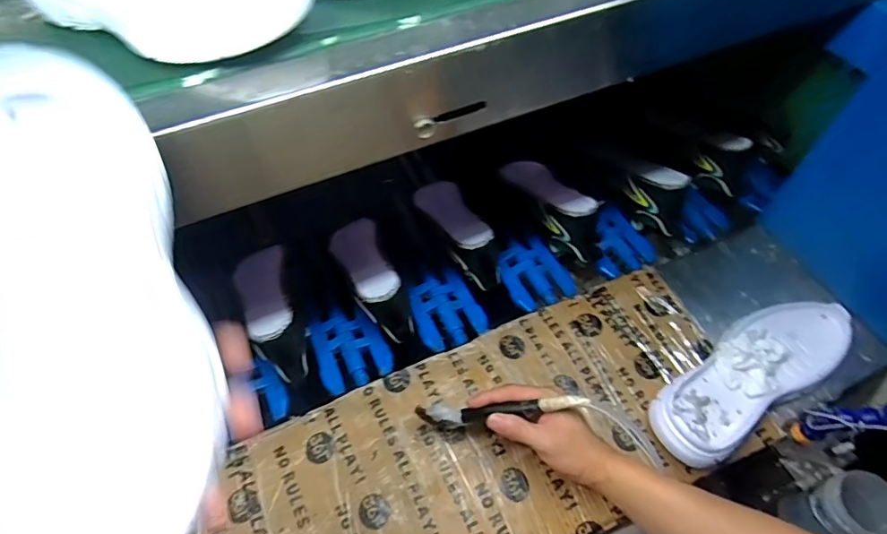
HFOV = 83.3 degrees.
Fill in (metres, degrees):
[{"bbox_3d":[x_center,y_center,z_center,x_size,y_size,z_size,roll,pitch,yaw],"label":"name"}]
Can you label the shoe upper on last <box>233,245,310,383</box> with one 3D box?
[{"bbox_3d":[-0.223,0.049,0.648,0.070,0.092,0.207,-20,60,-13],"label":"shoe upper on last"}]

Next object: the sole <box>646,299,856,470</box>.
[{"bbox_3d":[0.357,0.121,0.576,0.289,0.050,0.098,-28,62,-17],"label":"sole"}]

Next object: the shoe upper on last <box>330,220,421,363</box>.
[{"bbox_3d":[-0.092,0.028,0.693,0.070,0.105,0.209,-24,41,-13],"label":"shoe upper on last"}]

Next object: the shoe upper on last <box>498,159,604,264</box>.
[{"bbox_3d":[0.159,-0.098,0.733,0.074,0.093,0.204,-29,62,-18],"label":"shoe upper on last"}]

